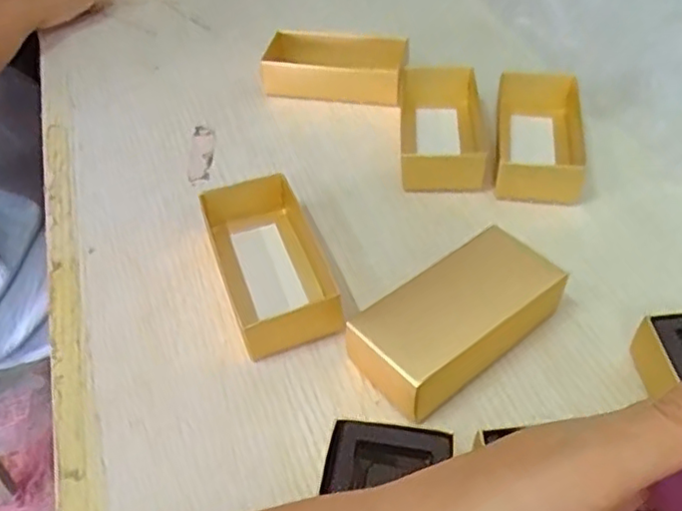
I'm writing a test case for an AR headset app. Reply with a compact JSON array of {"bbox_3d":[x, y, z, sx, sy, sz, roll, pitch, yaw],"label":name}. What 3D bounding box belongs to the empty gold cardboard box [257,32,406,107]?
[{"bbox_3d":[-0.006,-0.155,0.532,0.116,0.031,0.056,4,47,8],"label":"empty gold cardboard box"}]

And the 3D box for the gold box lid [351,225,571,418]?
[{"bbox_3d":[0.061,0.036,0.345,0.119,0.035,0.062,-33,53,-25],"label":"gold box lid"}]

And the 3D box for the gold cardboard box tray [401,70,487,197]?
[{"bbox_3d":[0.076,-0.093,0.473,0.065,0.030,0.113,2,46,6],"label":"gold cardboard box tray"}]

